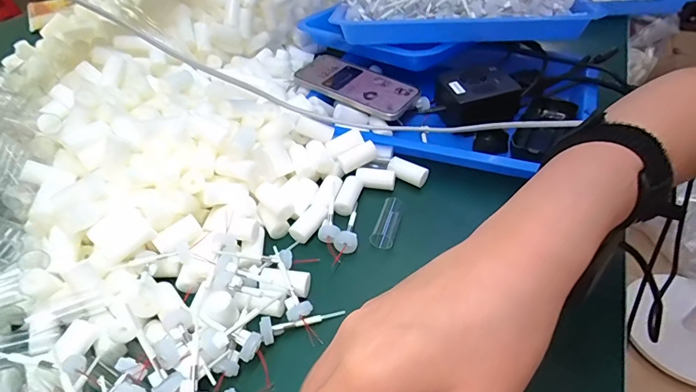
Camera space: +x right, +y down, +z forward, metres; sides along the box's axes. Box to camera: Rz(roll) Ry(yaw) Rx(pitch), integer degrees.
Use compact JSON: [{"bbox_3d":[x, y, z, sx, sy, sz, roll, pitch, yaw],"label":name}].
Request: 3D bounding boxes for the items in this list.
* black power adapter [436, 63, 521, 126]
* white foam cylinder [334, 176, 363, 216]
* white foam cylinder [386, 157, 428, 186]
[{"bbox_3d":[0.154,-0.121,0.490,0.085,0.051,0.067,-7,44,-1],"label":"black power adapter"},{"bbox_3d":[0.001,-0.001,0.416,0.019,0.014,0.043,11,47,17],"label":"white foam cylinder"},{"bbox_3d":[0.062,-0.026,0.426,0.042,0.016,0.015,27,51,10],"label":"white foam cylinder"}]

